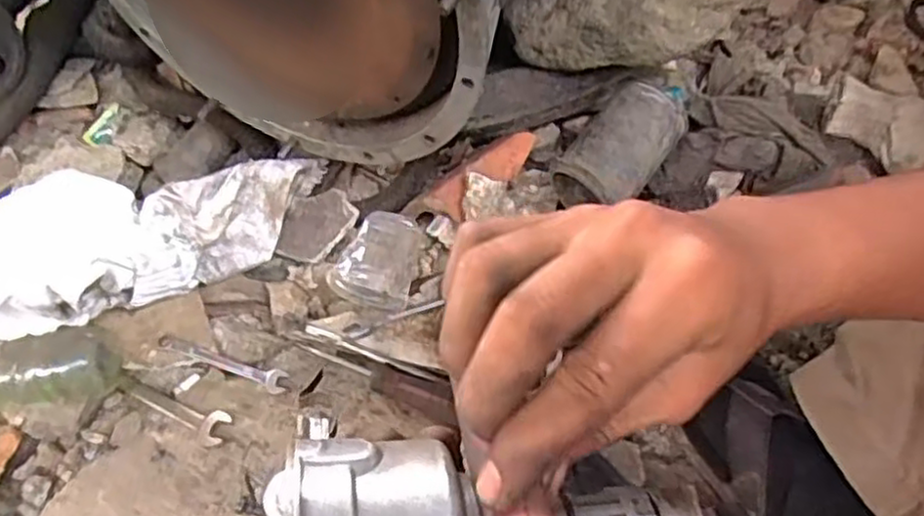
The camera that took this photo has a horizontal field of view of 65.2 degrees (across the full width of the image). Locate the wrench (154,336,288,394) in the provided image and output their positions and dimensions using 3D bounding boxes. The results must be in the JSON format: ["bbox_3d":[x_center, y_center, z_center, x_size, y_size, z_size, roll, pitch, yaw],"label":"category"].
[{"bbox_3d":[-0.216,0.092,0.645,0.125,0.004,0.020,18,61,8],"label":"wrench"}]

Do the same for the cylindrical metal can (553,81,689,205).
[{"bbox_3d":[0.147,-0.095,0.677,0.072,0.083,0.120,35,68,20],"label":"cylindrical metal can"}]

